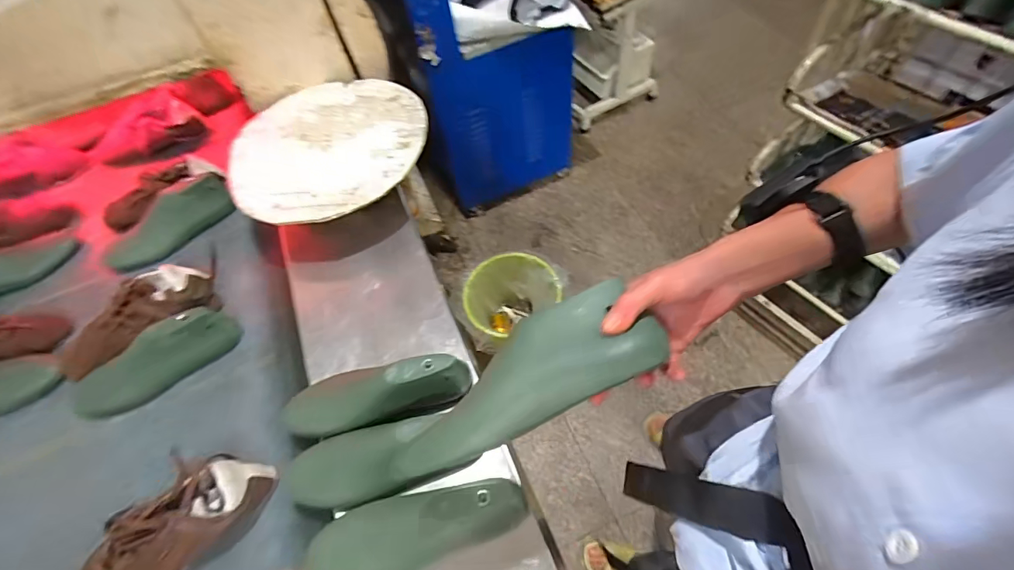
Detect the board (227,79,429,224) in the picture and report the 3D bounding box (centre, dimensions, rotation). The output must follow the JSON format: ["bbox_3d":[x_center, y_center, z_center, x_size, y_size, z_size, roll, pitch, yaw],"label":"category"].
[{"bbox_3d":[-0.330,-0.257,0.809,0.349,0.016,0.341,-4,62,4],"label":"board"}]

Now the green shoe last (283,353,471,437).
[{"bbox_3d":[-0.185,0.149,0.610,0.264,0.094,0.093,-7,58,3],"label":"green shoe last"}]

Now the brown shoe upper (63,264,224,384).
[{"bbox_3d":[-0.646,0.053,0.768,0.259,0.088,0.114,-34,61,-14],"label":"brown shoe upper"}]

